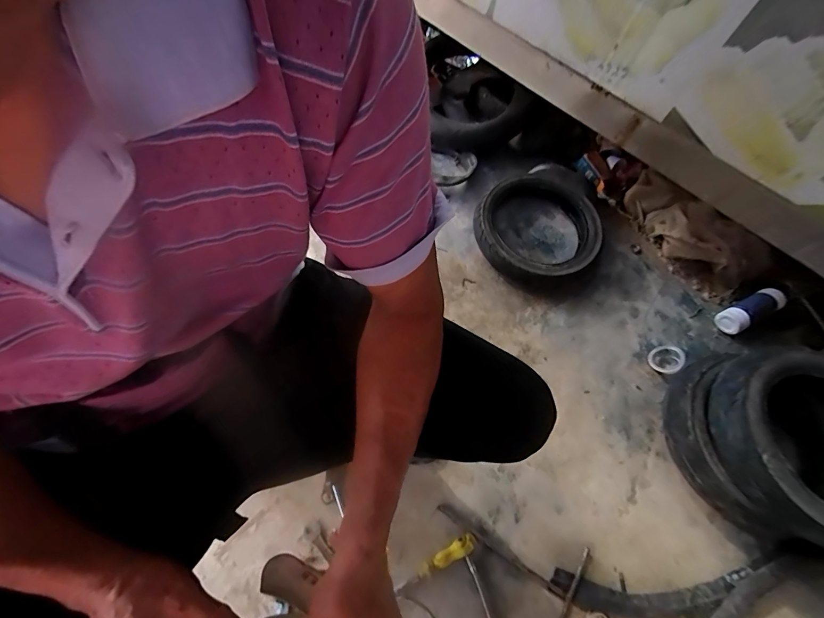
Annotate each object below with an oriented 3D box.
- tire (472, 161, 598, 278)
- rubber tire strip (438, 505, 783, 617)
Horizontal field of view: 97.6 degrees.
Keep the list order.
[{"bbox_3d":[0.361,-0.242,1.013,0.326,0.082,0.386,36,65,11],"label":"tire"},{"bbox_3d":[0.370,0.508,0.697,0.631,0.026,0.142,9,63,-2],"label":"rubber tire strip"}]

